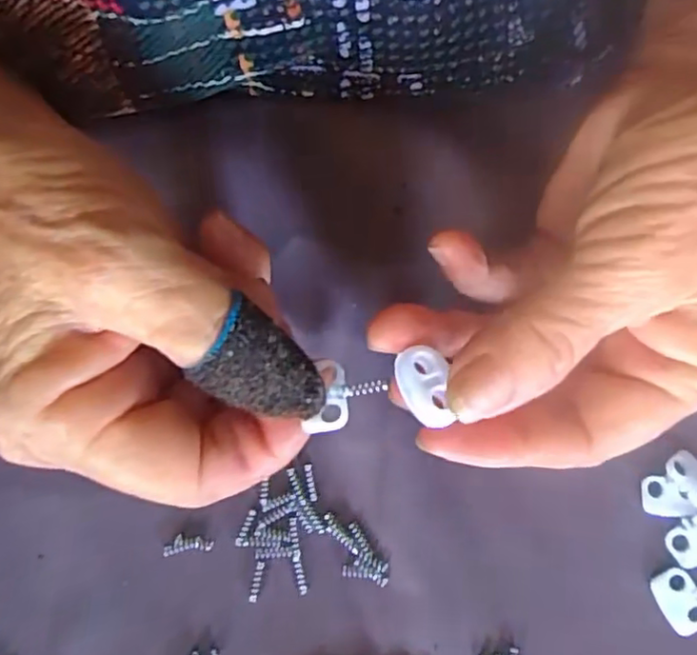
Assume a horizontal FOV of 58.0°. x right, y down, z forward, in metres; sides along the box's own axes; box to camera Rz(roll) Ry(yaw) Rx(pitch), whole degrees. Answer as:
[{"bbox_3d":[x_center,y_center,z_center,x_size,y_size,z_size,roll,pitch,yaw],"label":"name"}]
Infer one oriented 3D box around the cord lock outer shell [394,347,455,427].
[{"bbox_3d":[0.020,0.015,0.165,0.013,0.004,0.019,-9,76,-2],"label":"cord lock outer shell"}]

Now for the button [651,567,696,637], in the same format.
[{"bbox_3d":[0.103,0.084,0.193,0.013,0.004,0.019,-24,79,-6],"label":"button"}]

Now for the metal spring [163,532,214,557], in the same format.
[{"bbox_3d":[-0.050,0.067,0.194,0.015,0.004,0.006,-8,76,-2],"label":"metal spring"}]

